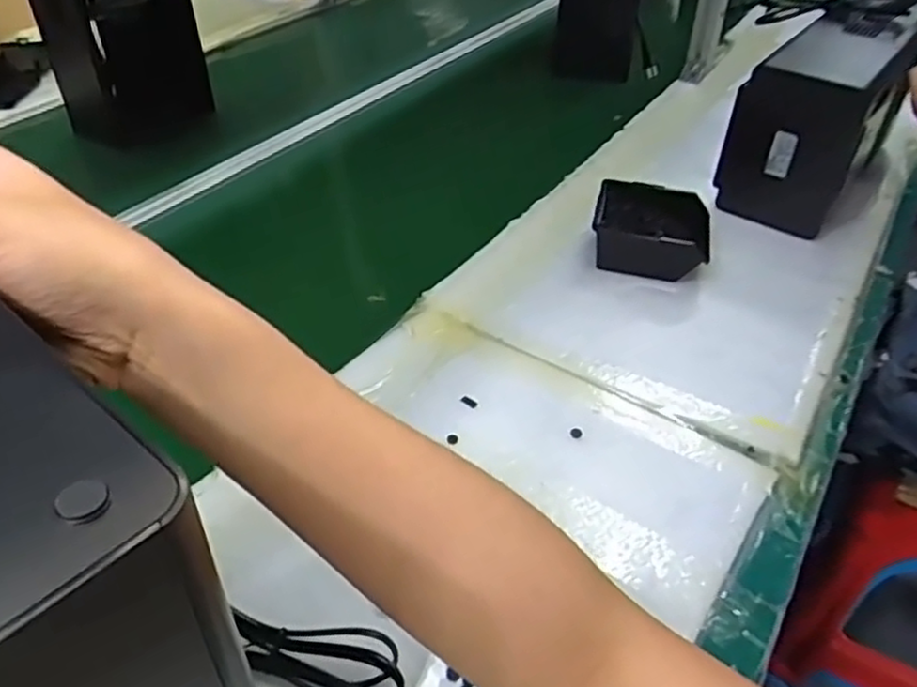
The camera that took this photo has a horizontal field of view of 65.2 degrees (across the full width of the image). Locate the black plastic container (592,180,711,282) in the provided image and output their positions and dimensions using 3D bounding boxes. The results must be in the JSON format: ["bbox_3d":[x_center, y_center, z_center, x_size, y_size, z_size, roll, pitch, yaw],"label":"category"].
[{"bbox_3d":[0.228,-0.129,0.854,0.136,0.062,0.131,12,41,15],"label":"black plastic container"}]

